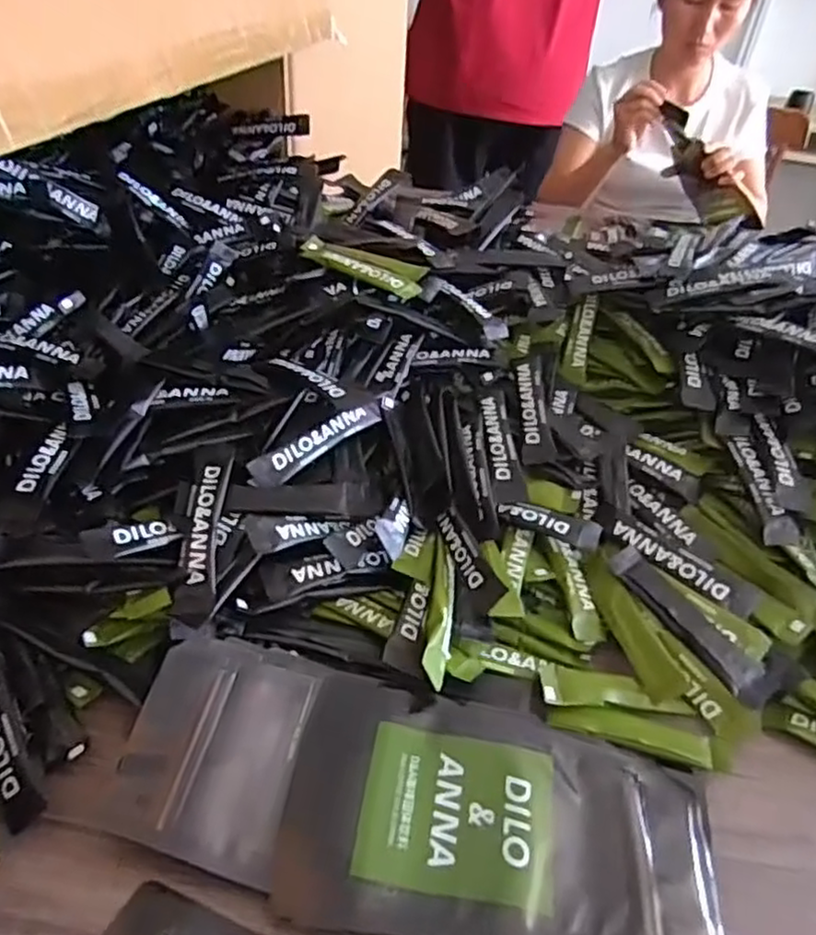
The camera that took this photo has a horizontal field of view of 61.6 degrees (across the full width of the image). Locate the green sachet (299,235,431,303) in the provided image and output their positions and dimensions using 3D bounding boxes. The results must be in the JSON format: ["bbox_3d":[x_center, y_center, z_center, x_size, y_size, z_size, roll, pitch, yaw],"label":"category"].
[{"bbox_3d":[-0.044,-0.175,0.596,0.127,0.011,0.057,21,41,17],"label":"green sachet"}]

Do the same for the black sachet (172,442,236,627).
[{"bbox_3d":[-0.128,0.035,0.430,0.023,0.017,0.125,2,59,-6],"label":"black sachet"}]

